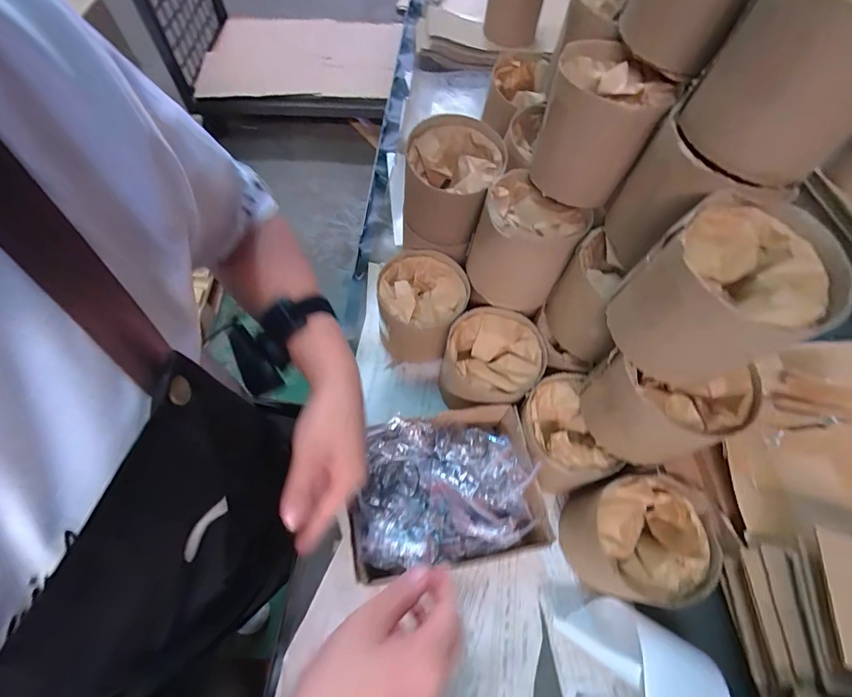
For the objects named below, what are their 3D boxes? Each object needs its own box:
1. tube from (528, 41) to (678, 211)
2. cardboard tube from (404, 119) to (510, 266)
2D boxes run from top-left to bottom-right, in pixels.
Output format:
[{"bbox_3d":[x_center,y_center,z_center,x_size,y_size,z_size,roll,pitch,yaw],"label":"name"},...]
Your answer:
[{"bbox_3d":[0.183,-0.237,0.444,0.115,0.127,0.113,32,67,13],"label":"tube"},{"bbox_3d":[0.033,-0.207,0.531,0.113,0.123,0.112,11,63,4],"label":"cardboard tube"}]

